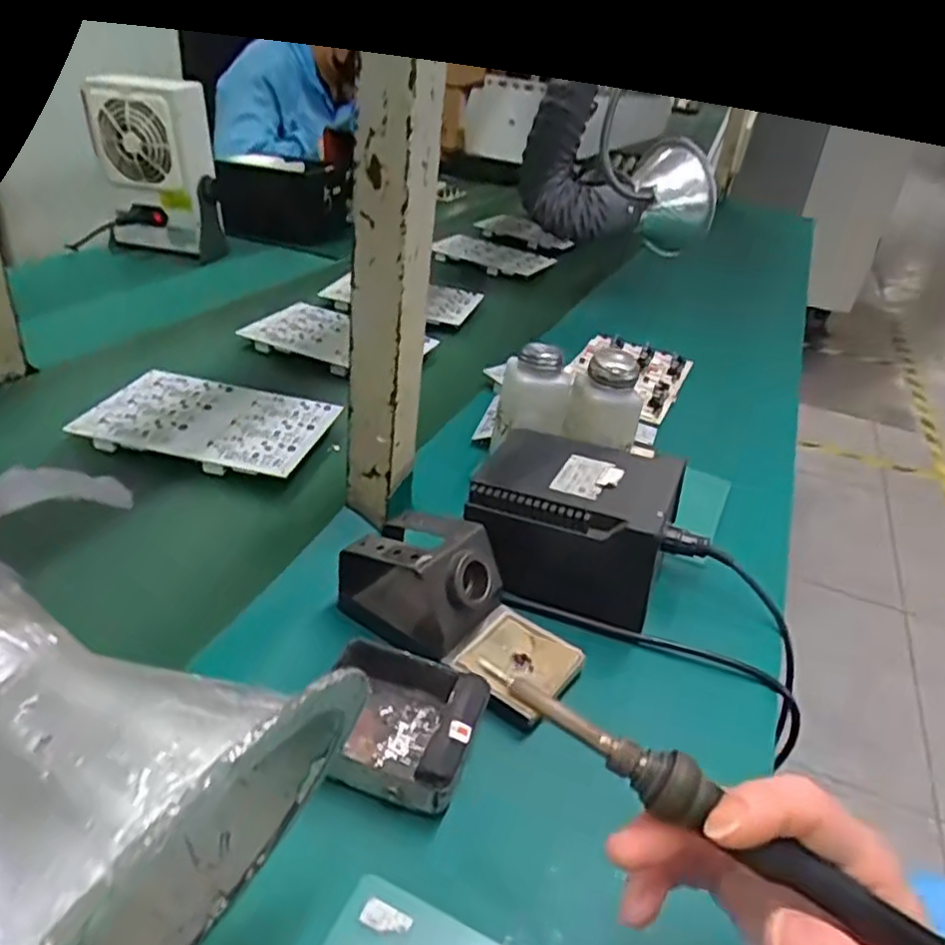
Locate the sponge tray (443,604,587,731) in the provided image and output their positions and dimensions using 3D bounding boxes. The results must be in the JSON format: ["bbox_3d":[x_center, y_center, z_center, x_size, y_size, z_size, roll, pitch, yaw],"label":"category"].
[{"bbox_3d":[0.028,0.122,0.451,0.071,0.018,0.069,26,36,28],"label":"sponge tray"}]

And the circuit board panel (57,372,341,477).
[{"bbox_3d":[-0.246,-0.051,0.662,0.206,0.014,0.134,11,31,7],"label":"circuit board panel"}]

